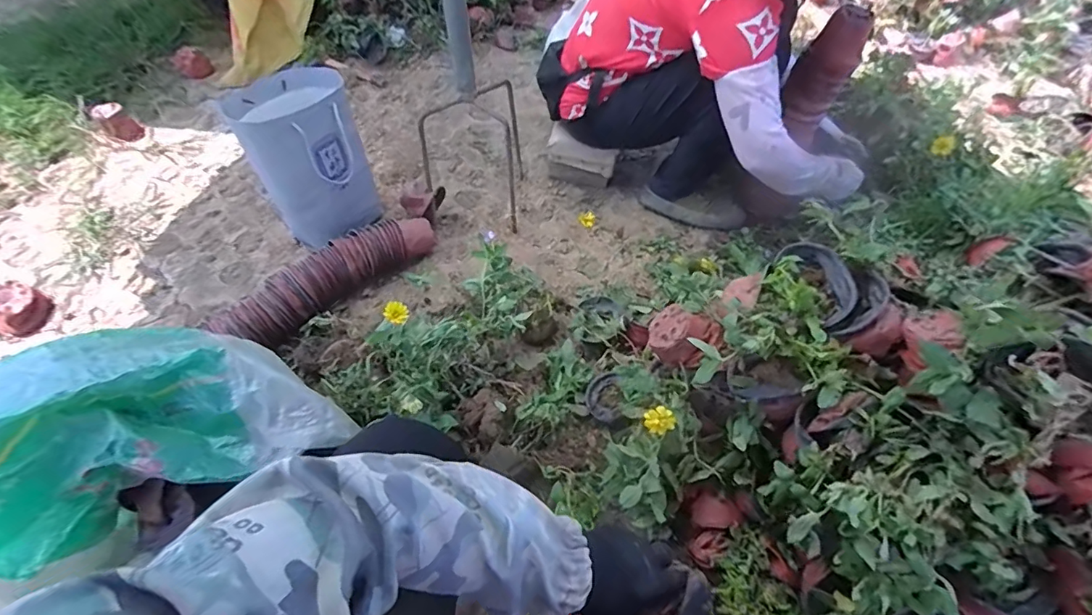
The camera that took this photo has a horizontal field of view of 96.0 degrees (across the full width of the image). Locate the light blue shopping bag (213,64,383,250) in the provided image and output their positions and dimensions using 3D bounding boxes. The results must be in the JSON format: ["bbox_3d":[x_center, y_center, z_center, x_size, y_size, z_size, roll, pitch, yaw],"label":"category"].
[{"bbox_3d":[-0.509,-0.318,1.073,0.212,0.330,0.168,-24,56,-20],"label":"light blue shopping bag"}]

